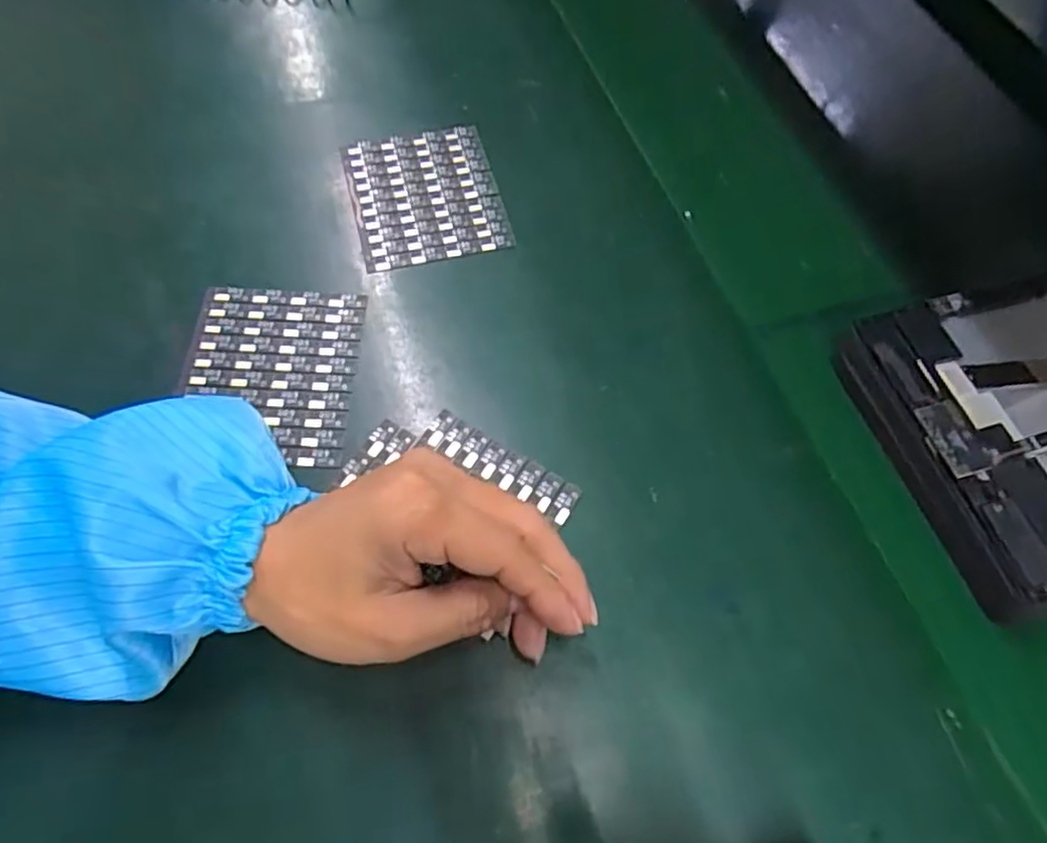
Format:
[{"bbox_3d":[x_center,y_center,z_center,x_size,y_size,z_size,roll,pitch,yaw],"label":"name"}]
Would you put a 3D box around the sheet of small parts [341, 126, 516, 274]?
[{"bbox_3d":[-0.057,-0.133,0.386,0.083,0.005,0.093,-12,64,-11],"label":"sheet of small parts"}]

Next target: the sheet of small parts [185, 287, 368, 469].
[{"bbox_3d":[-0.124,-0.025,0.326,0.079,0.005,0.094,3,63,-3],"label":"sheet of small parts"}]

